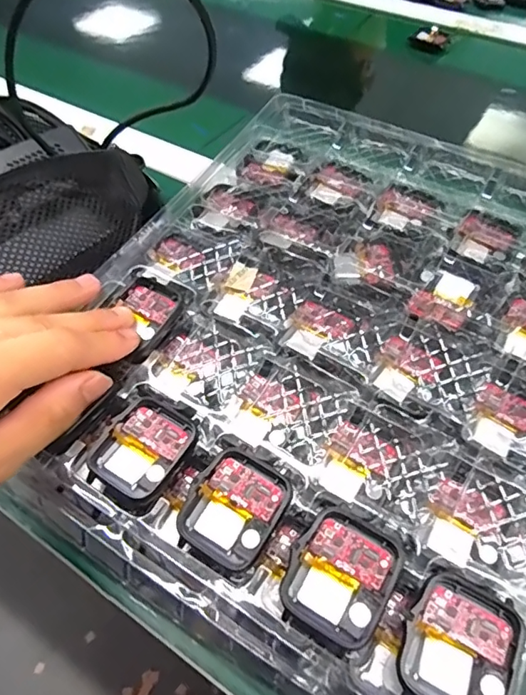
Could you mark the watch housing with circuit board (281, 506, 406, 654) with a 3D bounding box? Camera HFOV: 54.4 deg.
[{"bbox_3d":[0.030,0.087,0.196,0.037,0.010,0.043,28,59,19],"label":"watch housing with circuit board"}]

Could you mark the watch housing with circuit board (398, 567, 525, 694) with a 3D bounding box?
[{"bbox_3d":[0.070,0.107,0.183,0.036,0.008,0.047,23,58,17],"label":"watch housing with circuit board"}]

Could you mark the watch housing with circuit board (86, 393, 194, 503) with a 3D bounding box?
[{"bbox_3d":[-0.053,0.045,0.233,0.038,0.007,0.044,30,60,20],"label":"watch housing with circuit board"}]

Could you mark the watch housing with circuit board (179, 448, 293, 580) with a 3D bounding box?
[{"bbox_3d":[-0.012,0.068,0.215,0.038,0.011,0.045,29,71,20],"label":"watch housing with circuit board"}]

